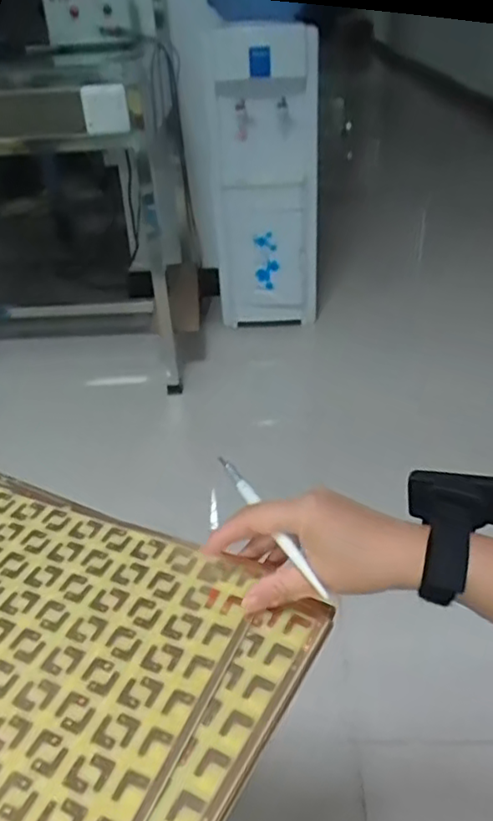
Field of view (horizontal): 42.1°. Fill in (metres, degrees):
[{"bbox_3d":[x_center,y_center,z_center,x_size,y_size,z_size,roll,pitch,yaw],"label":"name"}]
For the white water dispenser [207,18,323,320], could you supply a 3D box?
[{"bbox_3d":[0.052,-0.604,1.713,0.259,0.724,0.272,-2,35,1],"label":"white water dispenser"}]

